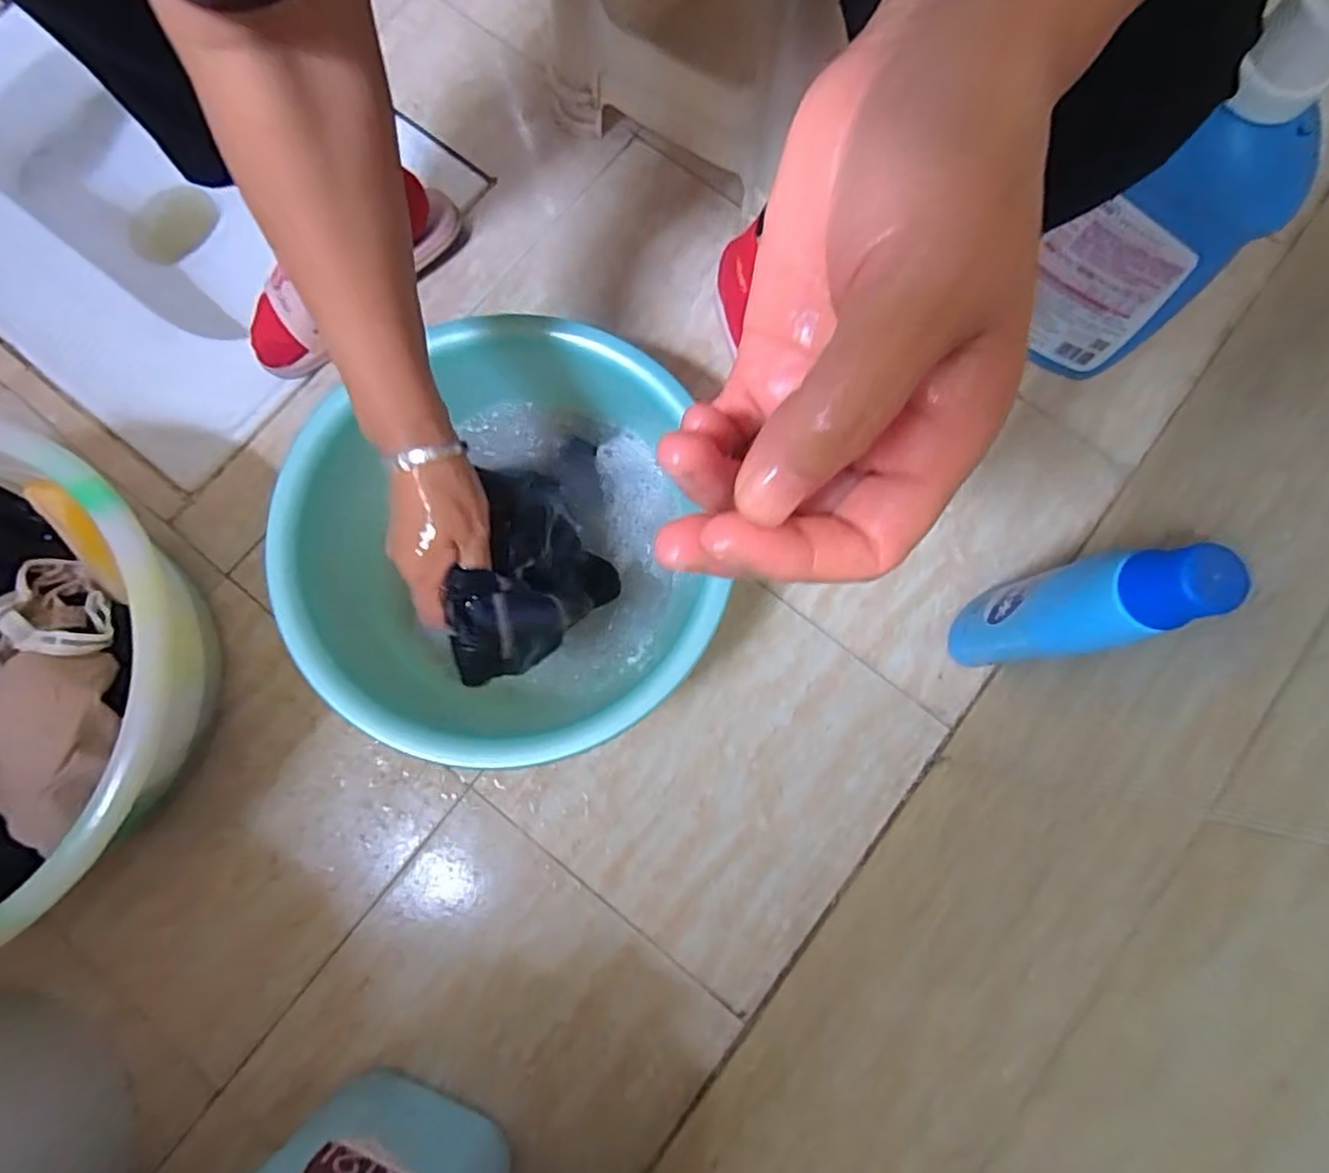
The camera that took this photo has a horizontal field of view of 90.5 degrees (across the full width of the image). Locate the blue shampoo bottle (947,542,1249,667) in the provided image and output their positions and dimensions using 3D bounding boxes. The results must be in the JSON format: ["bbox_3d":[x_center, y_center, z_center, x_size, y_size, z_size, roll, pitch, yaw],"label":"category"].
[{"bbox_3d":[0.284,0.017,0.476,0.060,0.249,0.061,-19,82,-4],"label":"blue shampoo bottle"}]

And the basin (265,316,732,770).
[{"bbox_3d":[-0.132,-0.032,0.548,0.314,0.127,0.338,0,81,-1],"label":"basin"}]

